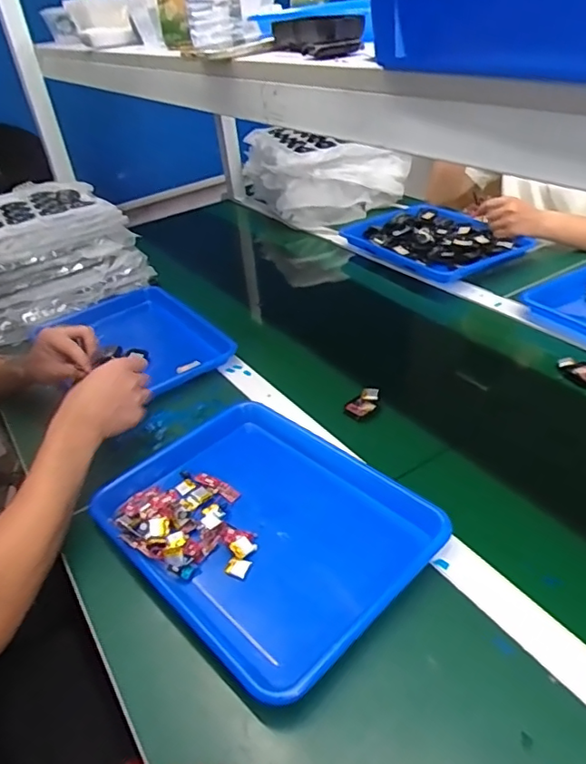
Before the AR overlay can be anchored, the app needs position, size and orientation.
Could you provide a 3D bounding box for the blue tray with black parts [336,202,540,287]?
[{"bbox_3d":[0.275,-0.294,1.132,0.228,0.036,0.343,-25,39,-22],"label":"blue tray with black parts"}]

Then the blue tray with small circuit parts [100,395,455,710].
[{"bbox_3d":[-0.033,0.151,0.616,0.262,0.040,0.340,-33,43,-31],"label":"blue tray with small circuit parts"}]

